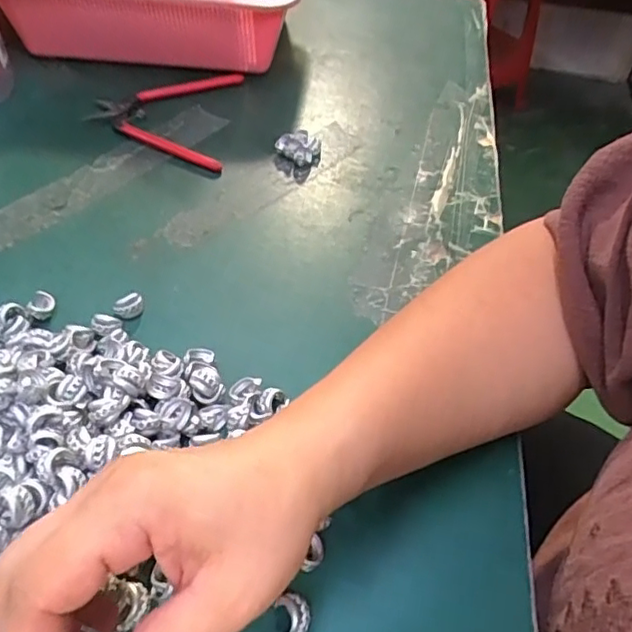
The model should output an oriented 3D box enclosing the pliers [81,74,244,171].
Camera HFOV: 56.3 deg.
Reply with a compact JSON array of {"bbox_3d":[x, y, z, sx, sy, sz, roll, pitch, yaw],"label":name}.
[{"bbox_3d":[-0.135,-0.175,0.516,0.122,0.015,0.143,3,47,-1],"label":"pliers"}]

